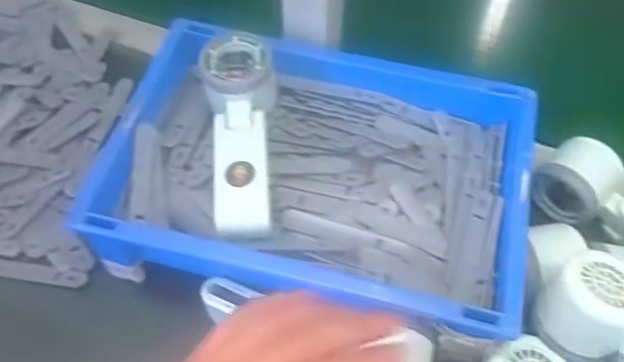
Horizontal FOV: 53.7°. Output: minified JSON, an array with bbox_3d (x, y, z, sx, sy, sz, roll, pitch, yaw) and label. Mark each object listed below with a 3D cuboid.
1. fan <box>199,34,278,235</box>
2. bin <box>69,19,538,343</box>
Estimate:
[{"bbox_3d":[-0.054,-0.037,0.474,0.055,0.049,0.167,-4,56,-5],"label":"fan"},{"bbox_3d":[0.007,-0.006,0.490,0.307,0.074,0.238,13,56,7],"label":"bin"}]

